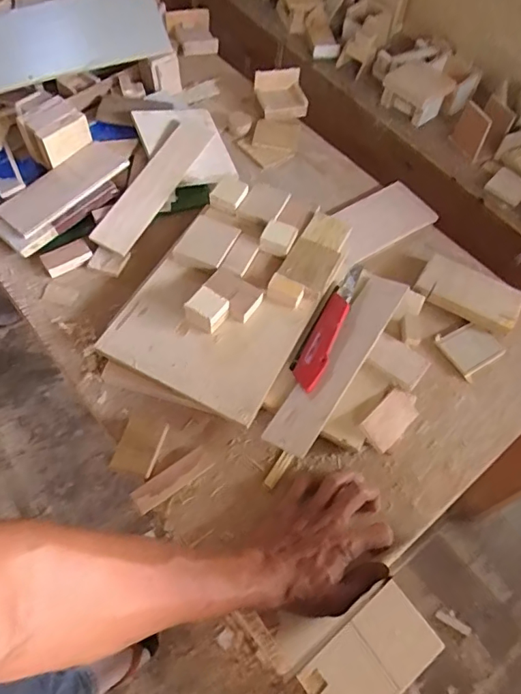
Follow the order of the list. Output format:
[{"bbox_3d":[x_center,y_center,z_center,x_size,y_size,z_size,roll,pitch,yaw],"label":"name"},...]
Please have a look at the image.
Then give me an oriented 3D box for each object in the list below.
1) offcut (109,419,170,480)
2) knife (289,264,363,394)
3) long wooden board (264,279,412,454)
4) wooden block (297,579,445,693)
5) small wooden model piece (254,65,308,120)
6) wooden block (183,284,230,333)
[{"bbox_3d":[-0.127,0.105,0.531,0.045,0.018,0.059,15,59,5],"label":"offcut"},{"bbox_3d":[0.079,-0.029,0.591,0.037,0.014,0.178,24,60,10],"label":"knife"},{"bbox_3d":[0.093,0.011,0.580,0.050,0.015,0.256,30,61,13],"label":"long wooden board"},{"bbox_3d":[0.098,0.276,0.445,0.119,0.015,0.068,-33,67,-21],"label":"wooden block"},{"bbox_3d":[0.034,-0.412,0.826,0.083,0.035,0.083,-7,60,-9],"label":"small wooden model piece"},{"bbox_3d":[-0.062,-0.041,0.576,0.040,0.034,0.038,31,61,14],"label":"wooden block"}]

